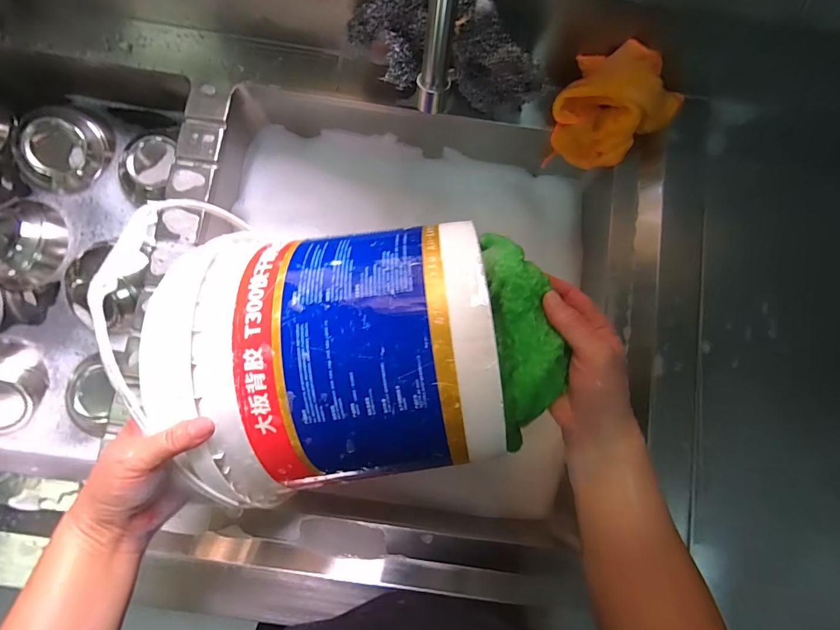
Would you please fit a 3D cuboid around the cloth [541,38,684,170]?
[{"bbox_3d":[0.240,-0.258,0.505,0.121,0.118,0.111,-39,85,-7],"label":"cloth"}]

